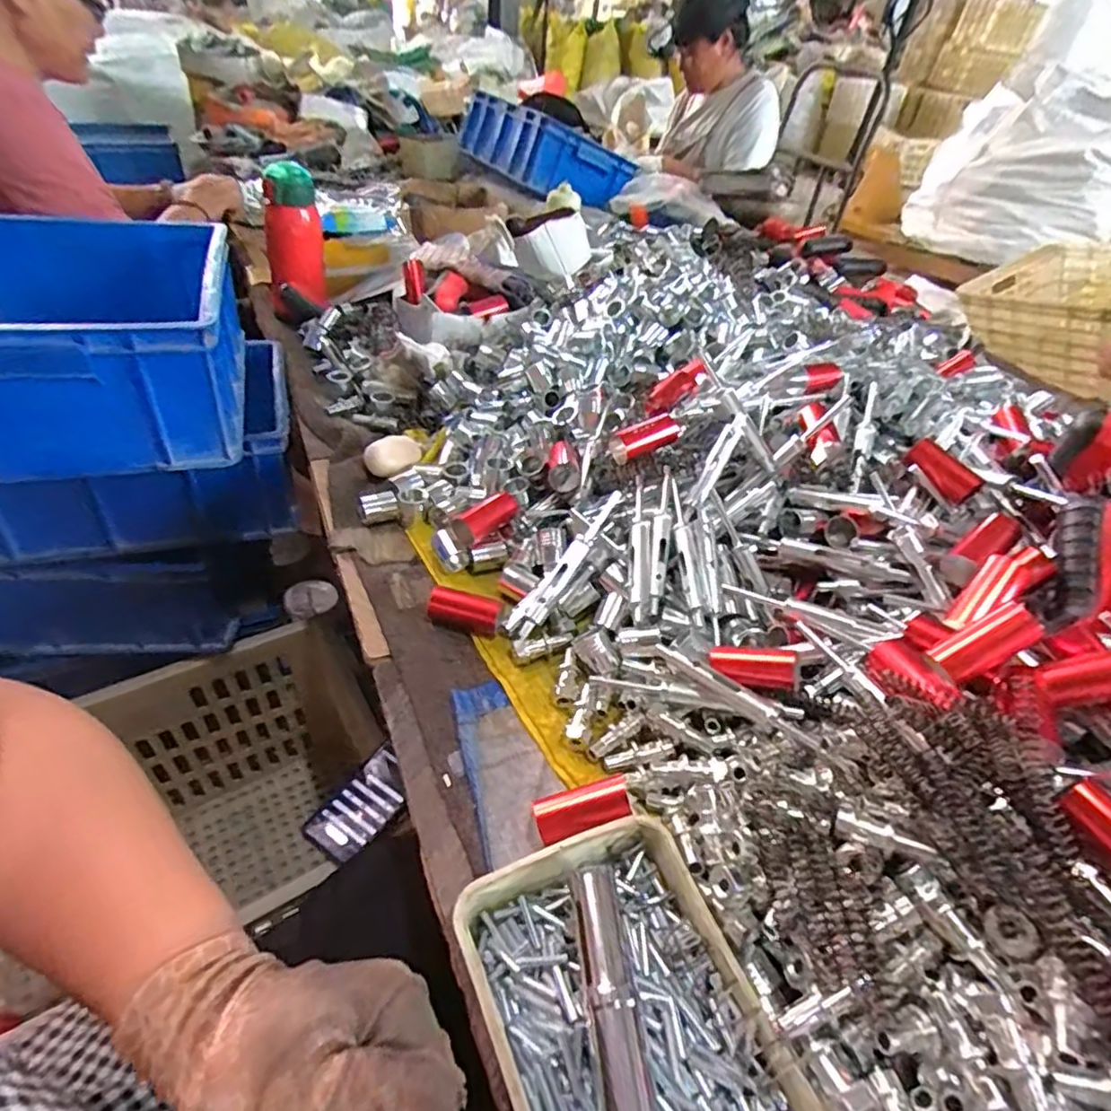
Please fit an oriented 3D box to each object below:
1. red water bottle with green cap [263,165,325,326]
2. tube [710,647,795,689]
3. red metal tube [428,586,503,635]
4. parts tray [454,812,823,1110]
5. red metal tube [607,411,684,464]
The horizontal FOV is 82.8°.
[{"bbox_3d":[-0.383,-0.448,0.922,0.083,0.197,0.076,-10,44,-18],"label":"red water bottle with green cap"},{"bbox_3d":[0.148,0.083,0.471,0.061,0.023,0.019,6,38,25],"label":"tube"},{"bbox_3d":[-0.077,0.048,0.543,0.061,0.025,0.023,10,42,3],"label":"red metal tube"},{"bbox_3d":[0.040,0.245,0.315,0.132,0.055,0.199,-14,45,-22],"label":"parts tray"},{"bbox_3d":[0.086,-0.112,0.603,0.072,0.035,0.028,-24,48,-10],"label":"red metal tube"}]

